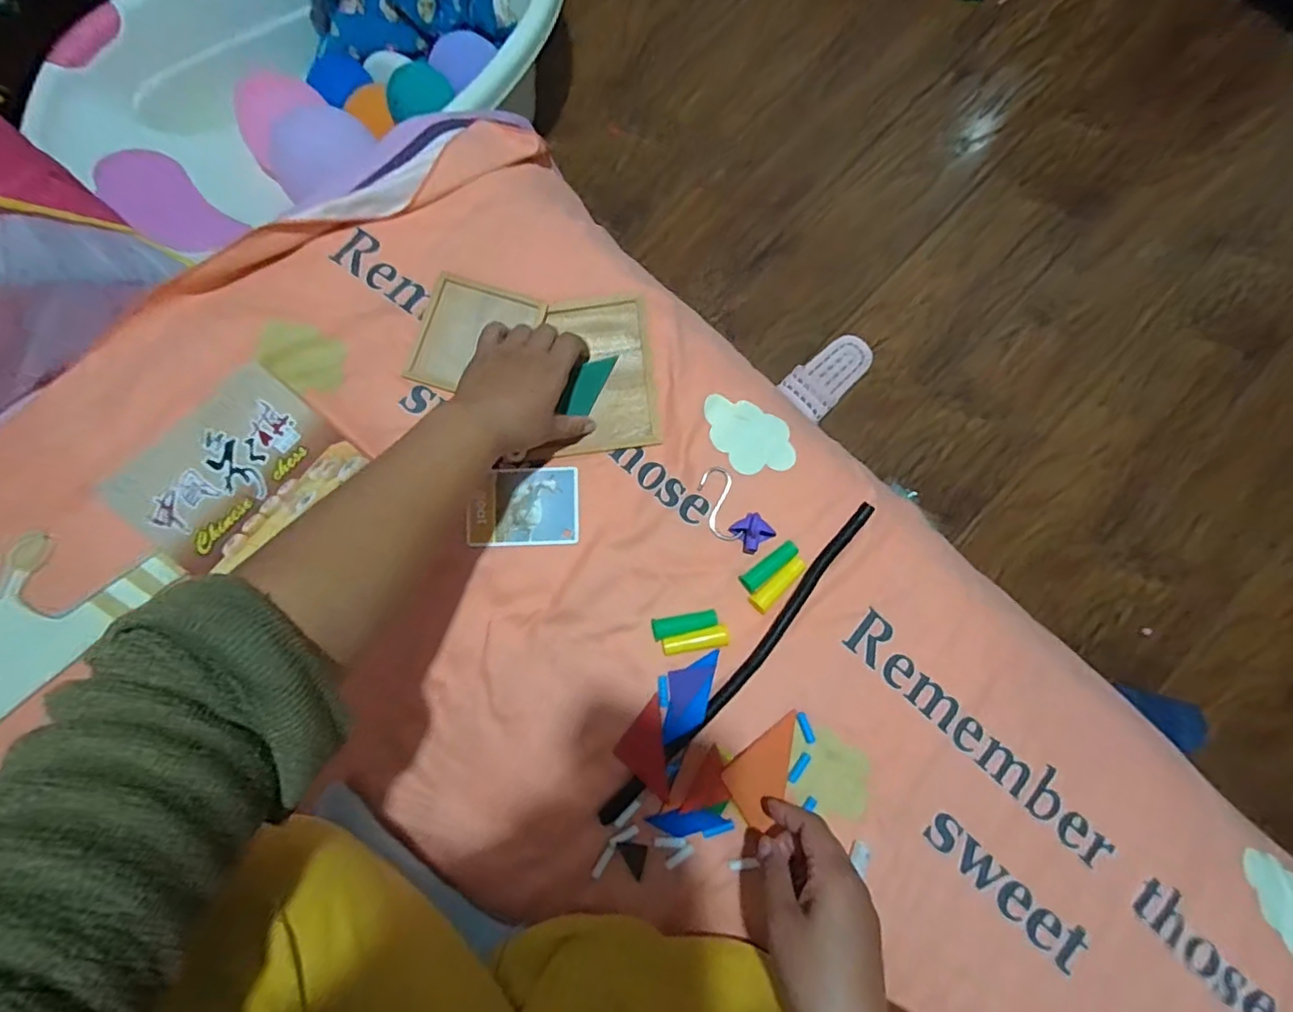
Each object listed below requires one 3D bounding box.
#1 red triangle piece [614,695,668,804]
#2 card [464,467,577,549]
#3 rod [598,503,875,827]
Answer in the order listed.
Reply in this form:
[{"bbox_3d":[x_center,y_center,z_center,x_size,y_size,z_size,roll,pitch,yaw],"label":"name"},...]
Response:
[{"bbox_3d":[-0.005,0.204,0.488,0.039,0.005,0.076,-4,79,-2],"label":"red triangle piece"},{"bbox_3d":[-0.109,0.001,0.519,0.096,0.007,0.068,-2,83,2],"label":"card"},{"bbox_3d":[0.085,0.132,0.496,0.021,0.011,0.351,41,81,6],"label":"rod"}]

